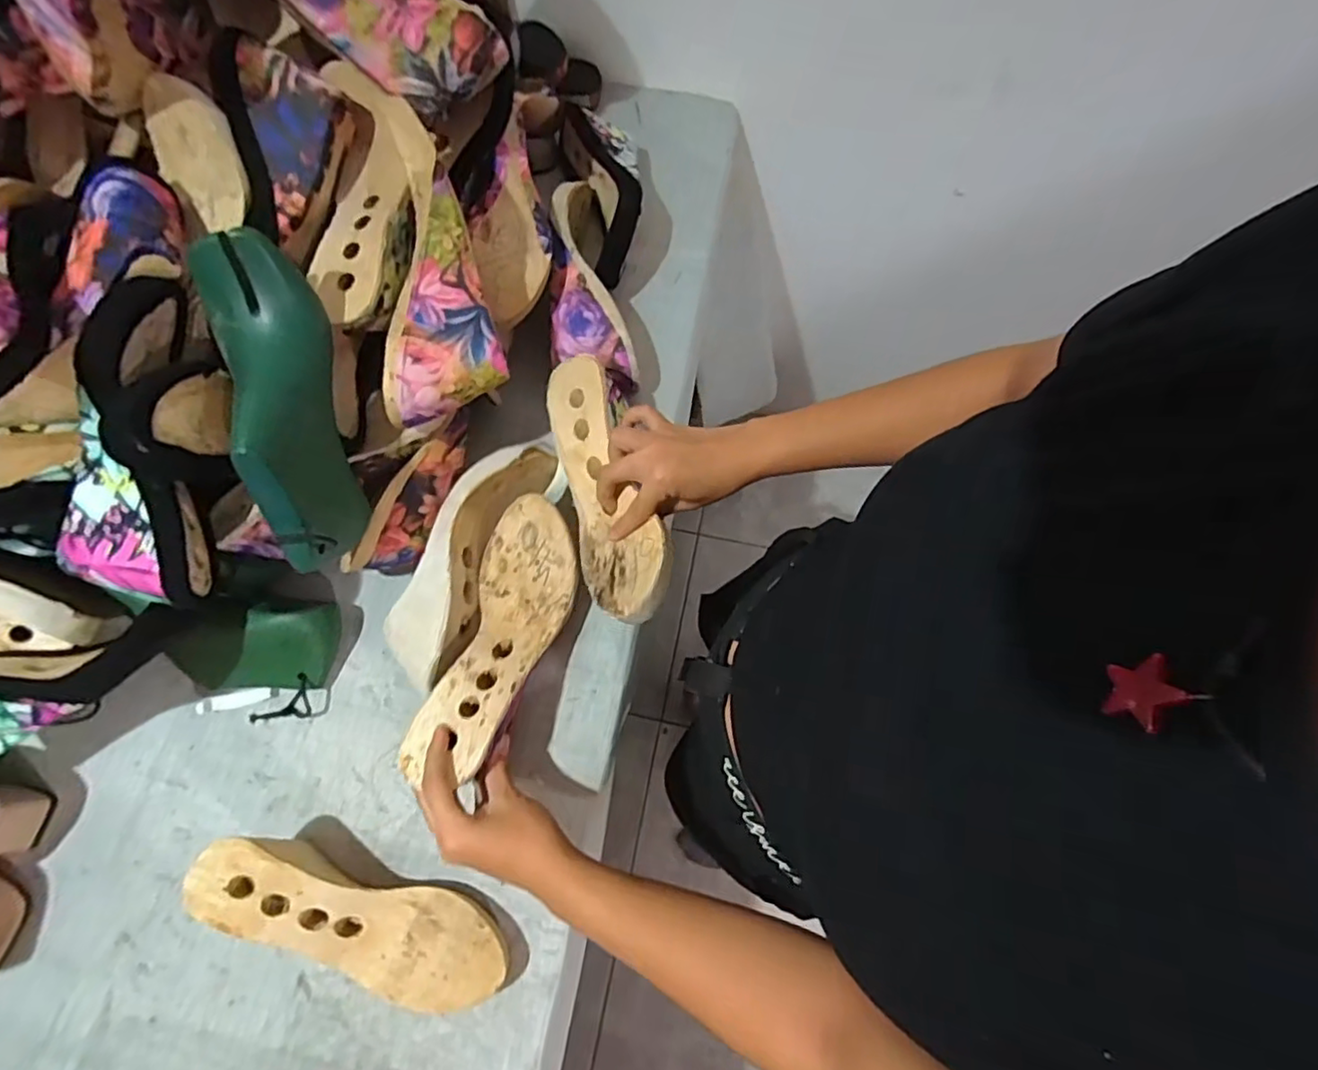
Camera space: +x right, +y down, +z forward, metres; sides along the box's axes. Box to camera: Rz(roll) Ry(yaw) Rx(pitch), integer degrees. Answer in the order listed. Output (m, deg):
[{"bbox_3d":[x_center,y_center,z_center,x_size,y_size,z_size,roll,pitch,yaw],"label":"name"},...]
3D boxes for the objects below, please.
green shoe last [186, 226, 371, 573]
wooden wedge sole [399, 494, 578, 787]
[{"bbox_3d":[-0.268,-0.087,0.438,0.069,0.093,0.228,-9,104,-2],"label":"green shoe last"},{"bbox_3d":[-0.126,0.080,0.509,0.085,0.046,0.230,13,58,5],"label":"wooden wedge sole"}]

